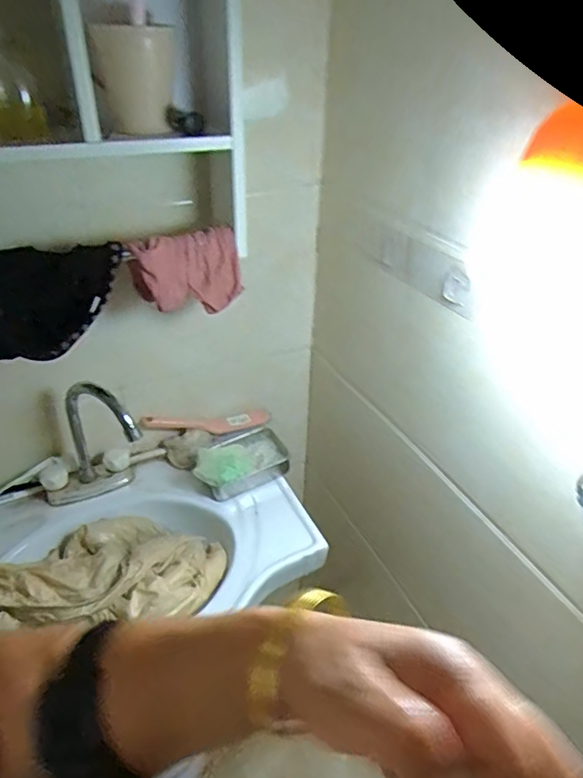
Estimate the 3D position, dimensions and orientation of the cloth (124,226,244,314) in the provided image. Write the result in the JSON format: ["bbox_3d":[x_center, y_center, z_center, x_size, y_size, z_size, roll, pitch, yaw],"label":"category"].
[{"bbox_3d":[-0.142,-0.160,0.712,0.145,0.098,0.060,-10,37,-15],"label":"cloth"}]

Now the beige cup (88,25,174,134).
[{"bbox_3d":[-0.174,-0.350,0.598,0.080,0.105,0.074,-4,35,-7],"label":"beige cup"}]

